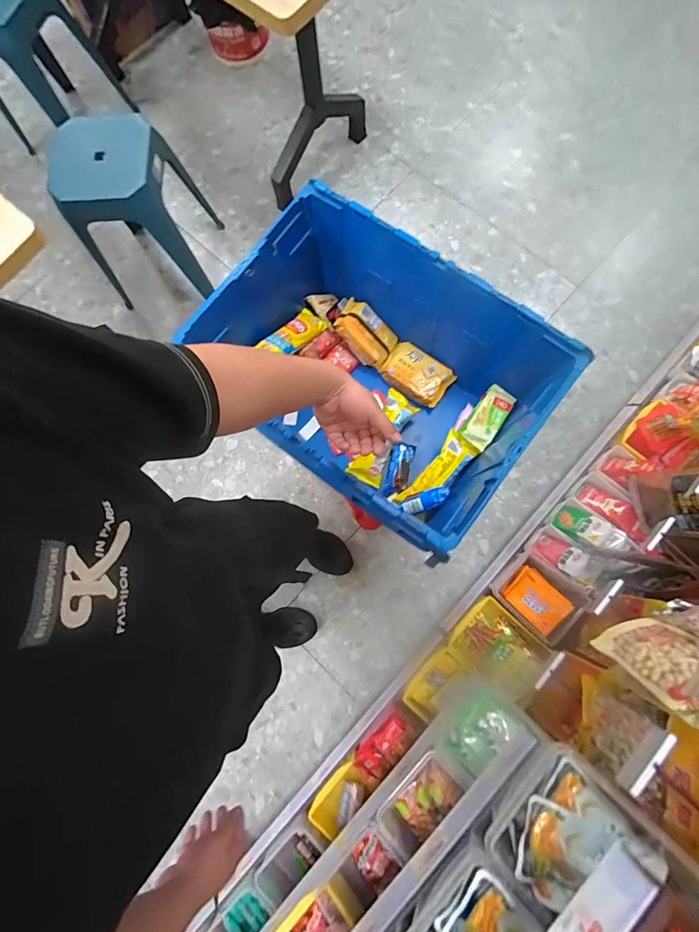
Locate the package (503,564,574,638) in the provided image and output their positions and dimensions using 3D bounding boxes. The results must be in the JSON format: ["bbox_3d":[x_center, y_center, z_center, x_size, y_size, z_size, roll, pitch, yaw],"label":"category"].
[{"bbox_3d":[0.493,0.350,1.065,0.162,0.033,0.114,42,84,10],"label":"package"}]

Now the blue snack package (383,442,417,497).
[{"bbox_3d":[0.112,0.009,0.904,0.047,0.031,0.117,13,80,6],"label":"blue snack package"}]

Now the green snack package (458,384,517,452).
[{"bbox_3d":[0.288,-0.104,0.841,0.062,0.024,0.139,34,83,9],"label":"green snack package"}]

